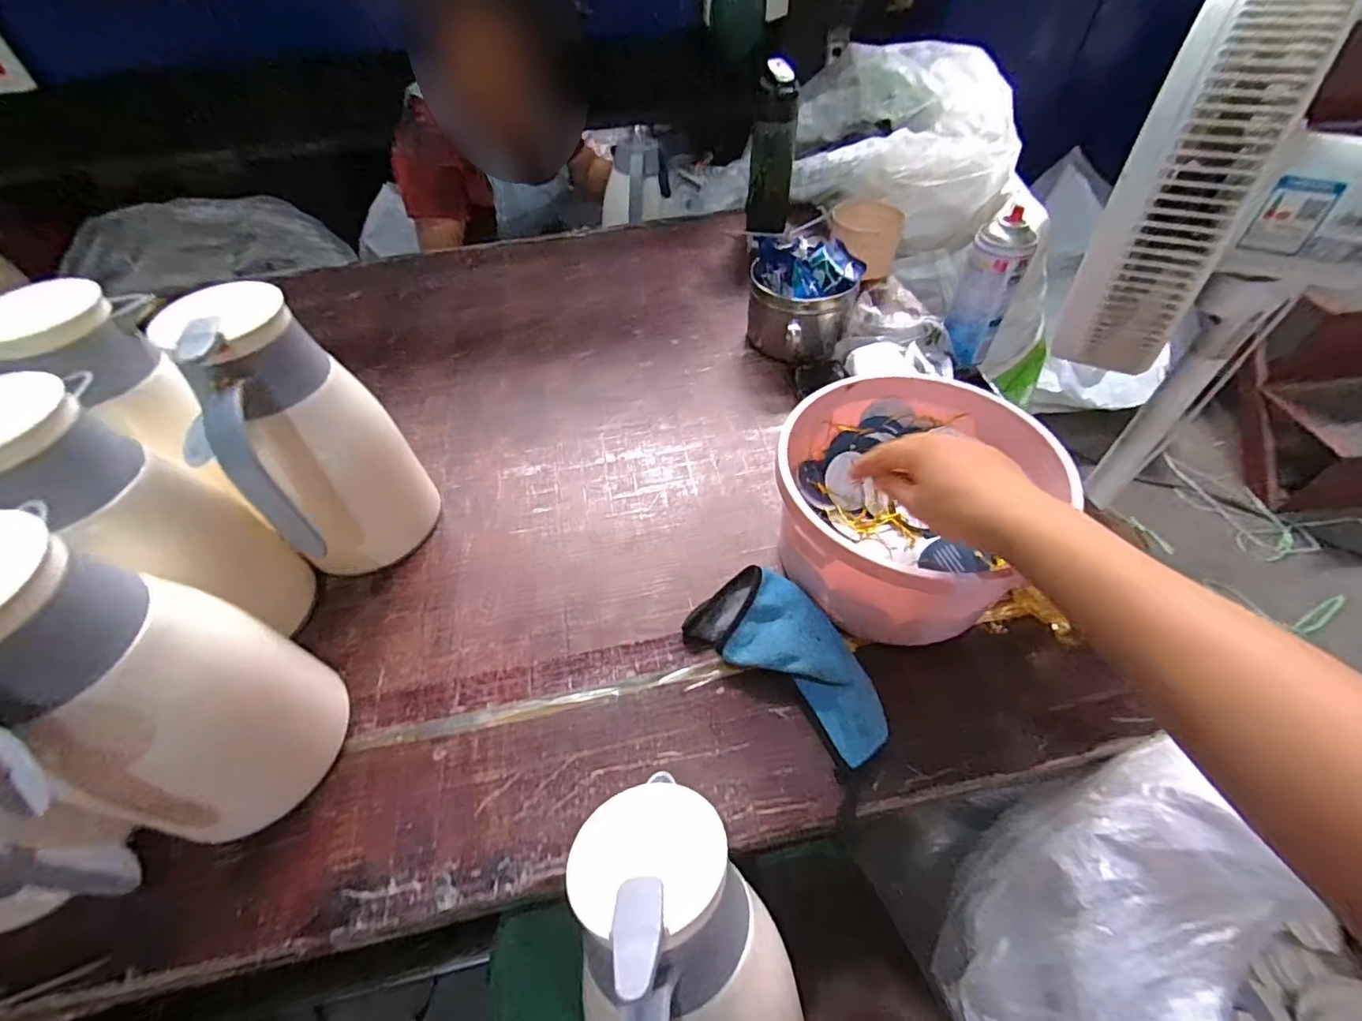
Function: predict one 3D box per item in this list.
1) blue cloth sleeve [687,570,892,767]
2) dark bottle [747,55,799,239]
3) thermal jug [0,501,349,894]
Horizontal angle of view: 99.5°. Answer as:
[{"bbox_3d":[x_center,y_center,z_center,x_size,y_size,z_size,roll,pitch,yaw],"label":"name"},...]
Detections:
[{"bbox_3d":[0.093,0.117,0.470,0.088,0.037,0.173,-34,57,-23],"label":"blue cloth sleeve"},{"bbox_3d":[0.145,-0.561,0.909,0.069,0.220,0.060,6,52,8],"label":"dark bottle"},{"bbox_3d":[-0.333,0.118,0.354,0.111,0.245,0.150,22,55,19],"label":"thermal jug"}]

